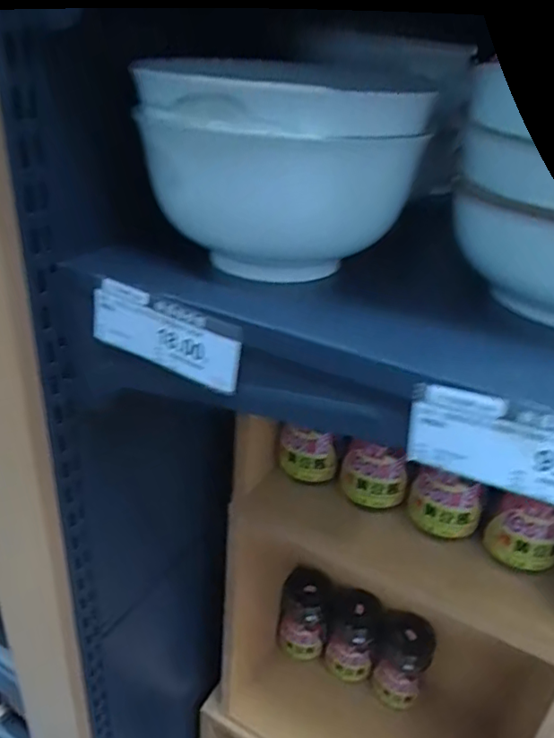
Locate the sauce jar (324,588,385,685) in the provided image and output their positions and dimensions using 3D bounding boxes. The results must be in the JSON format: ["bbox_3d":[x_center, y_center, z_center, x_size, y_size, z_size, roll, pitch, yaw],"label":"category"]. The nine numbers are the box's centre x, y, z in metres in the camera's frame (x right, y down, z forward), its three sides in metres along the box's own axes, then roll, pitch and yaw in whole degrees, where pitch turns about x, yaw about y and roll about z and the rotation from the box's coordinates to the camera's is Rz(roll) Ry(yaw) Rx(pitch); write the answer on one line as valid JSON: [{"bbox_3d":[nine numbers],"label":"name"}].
[{"bbox_3d":[0.106,0.378,0.816,0.070,0.115,0.071,3,29,-2],"label":"sauce jar"}]

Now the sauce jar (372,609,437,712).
[{"bbox_3d":[0.168,0.390,0.782,0.075,0.109,0.075,3,29,-2],"label":"sauce jar"}]

